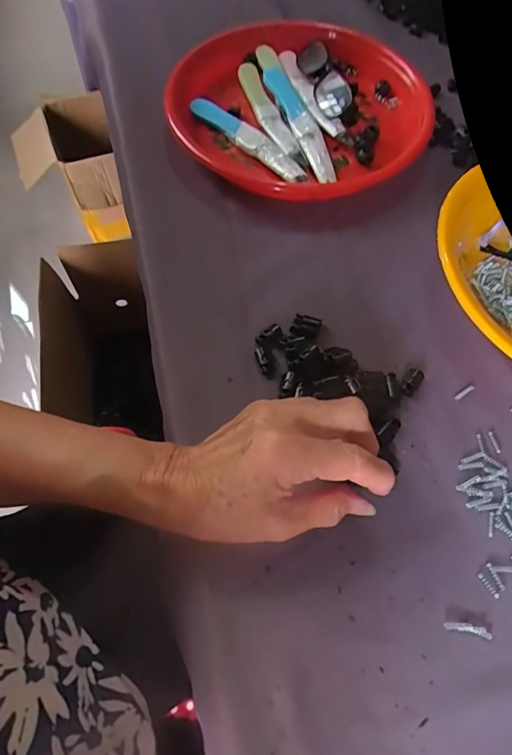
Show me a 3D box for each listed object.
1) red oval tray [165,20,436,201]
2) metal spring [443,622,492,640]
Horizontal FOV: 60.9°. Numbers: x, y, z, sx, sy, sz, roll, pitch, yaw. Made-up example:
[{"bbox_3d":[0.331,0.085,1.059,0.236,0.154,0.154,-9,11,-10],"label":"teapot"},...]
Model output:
[{"bbox_3d":[0.042,-0.272,0.431,0.254,0.040,0.235,33,68,14],"label":"red oval tray"},{"bbox_3d":[0.123,0.145,0.252,0.026,0.004,0.006,12,65,5],"label":"metal spring"}]

